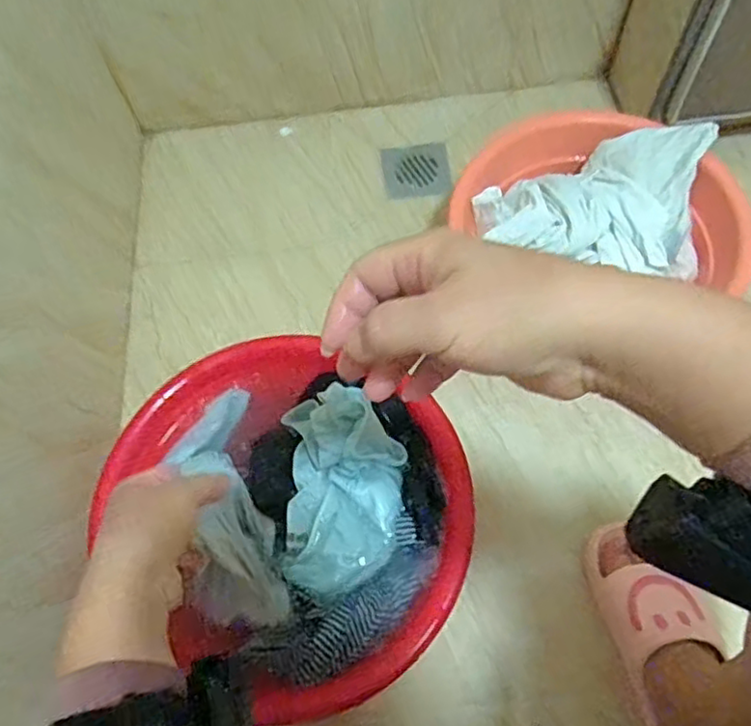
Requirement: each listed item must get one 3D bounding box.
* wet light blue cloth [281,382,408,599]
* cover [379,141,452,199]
[{"bbox_3d":[-0.031,0.121,0.638,0.114,0.054,0.186,-4,64,1],"label":"wet light blue cloth"},{"bbox_3d":[0.061,-0.288,0.975,0.099,0.009,0.104,-6,64,0],"label":"cover"}]

